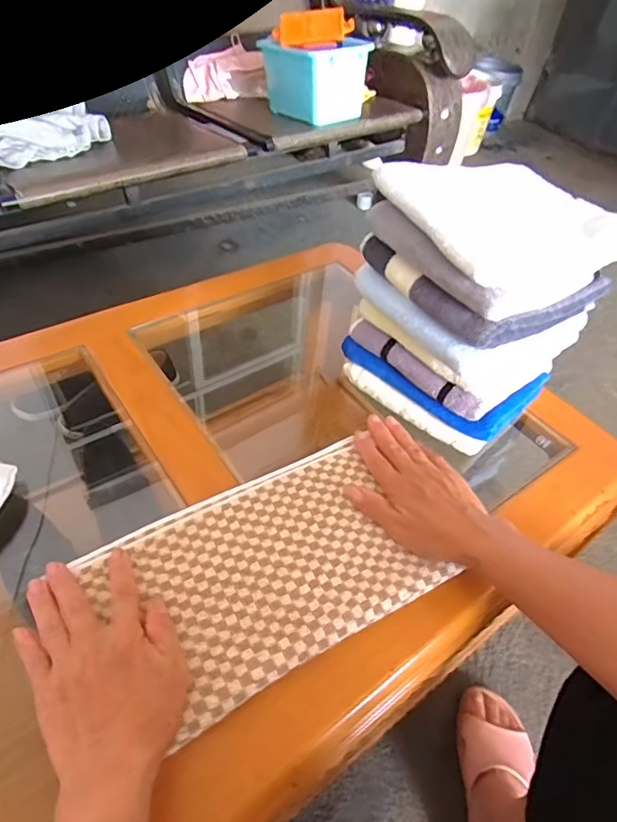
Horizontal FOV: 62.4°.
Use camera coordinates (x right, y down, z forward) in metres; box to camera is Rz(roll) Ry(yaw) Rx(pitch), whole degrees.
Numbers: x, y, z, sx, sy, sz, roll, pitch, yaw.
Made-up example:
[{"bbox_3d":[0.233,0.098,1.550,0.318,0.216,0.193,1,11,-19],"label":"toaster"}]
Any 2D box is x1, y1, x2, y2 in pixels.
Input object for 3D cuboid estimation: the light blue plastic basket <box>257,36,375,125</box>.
[{"bbox_3d":[0.010,-0.863,1.323,0.186,0.173,0.218,-29,56,-30],"label":"light blue plastic basket"}]

